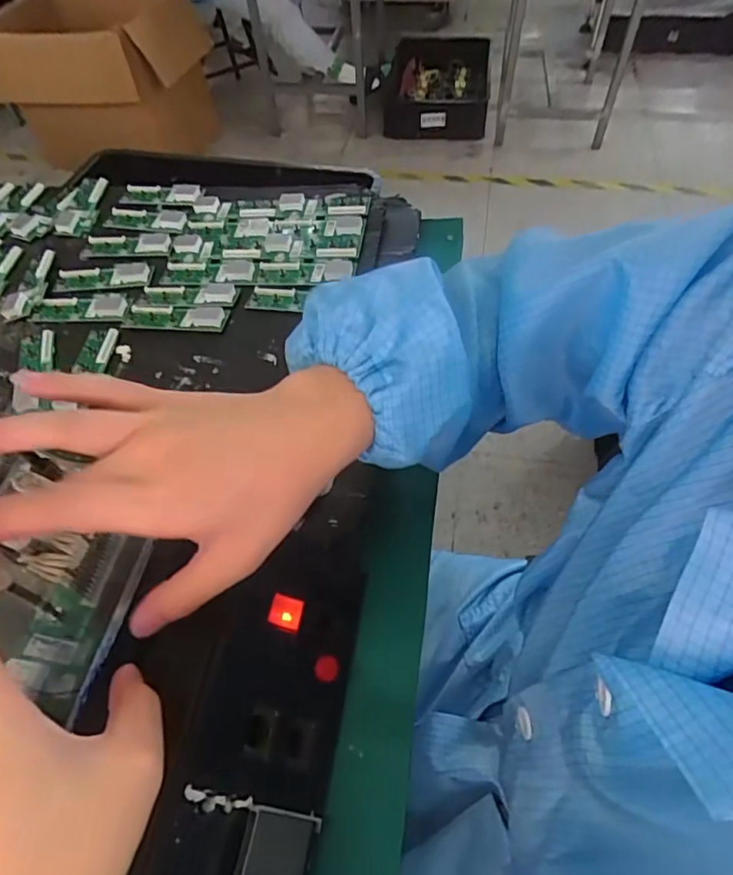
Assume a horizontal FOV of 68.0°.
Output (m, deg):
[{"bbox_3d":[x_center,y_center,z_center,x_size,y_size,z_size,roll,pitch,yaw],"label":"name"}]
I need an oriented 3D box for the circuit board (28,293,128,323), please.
[{"bbox_3d":[-0.284,-0.129,0.539,0.097,0.007,0.036,-1,56,4],"label":"circuit board"}]

